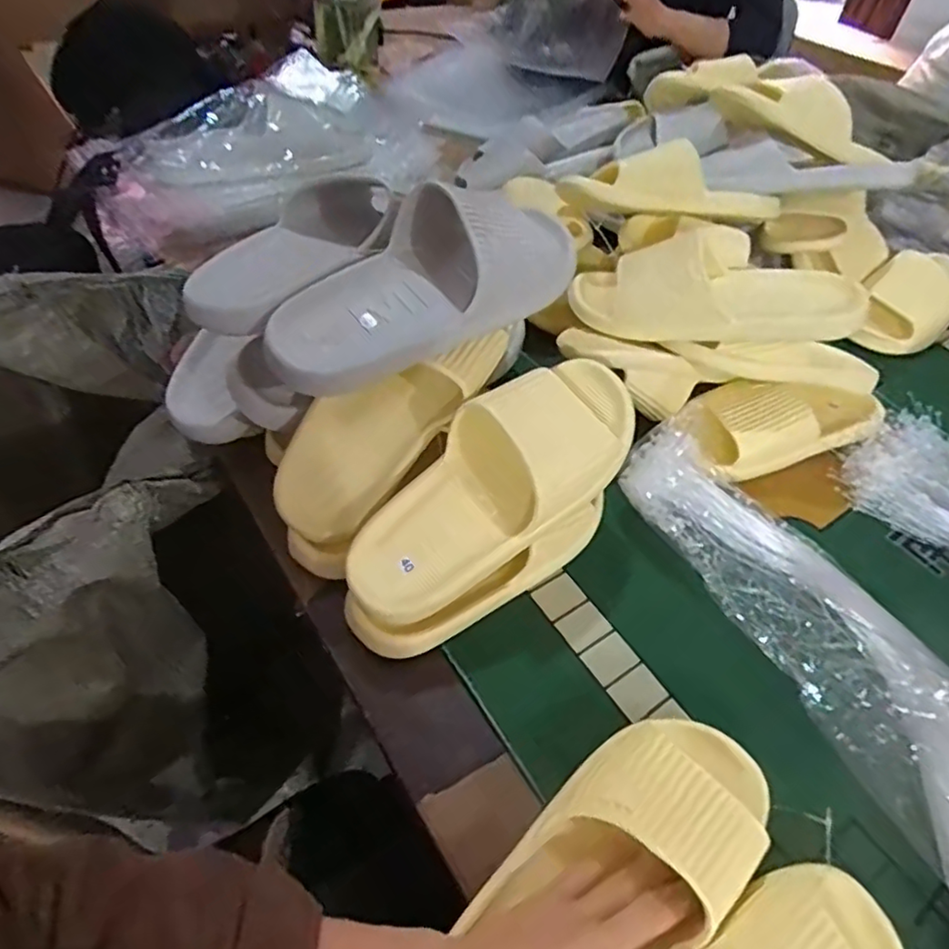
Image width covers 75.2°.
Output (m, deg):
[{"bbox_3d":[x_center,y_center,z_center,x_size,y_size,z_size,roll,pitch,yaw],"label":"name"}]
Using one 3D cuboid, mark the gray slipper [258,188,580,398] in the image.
[{"bbox_3d":[-0.024,-0.152,0.466,0.282,0.079,0.100,-27,58,-25],"label":"gray slipper"}]

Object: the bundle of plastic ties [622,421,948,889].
[{"bbox_3d":[0.267,0.114,0.463,0.122,0.044,0.395,-20,56,-22],"label":"bundle of plastic ties"}]

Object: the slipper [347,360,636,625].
[{"bbox_3d":[0.016,0.004,0.451,0.255,0.069,0.096,-41,63,-8],"label":"slipper"}]

